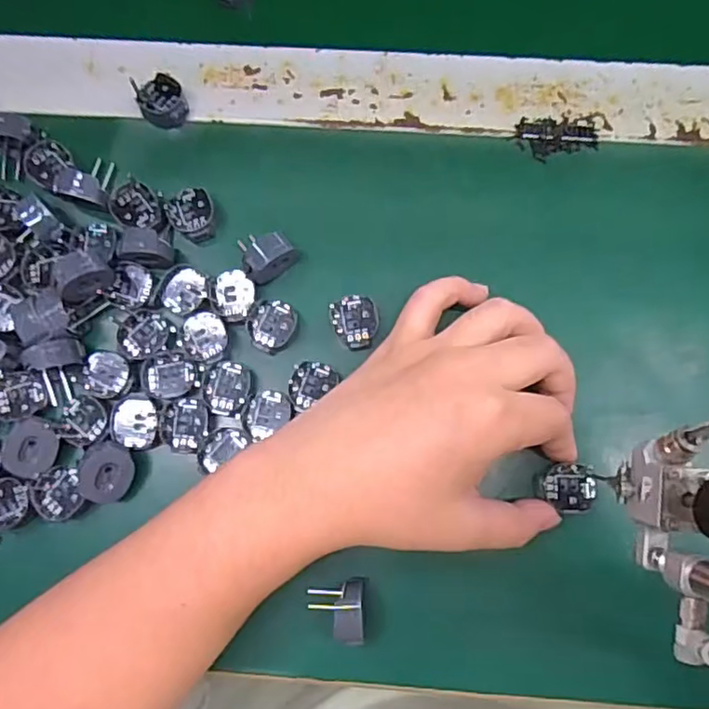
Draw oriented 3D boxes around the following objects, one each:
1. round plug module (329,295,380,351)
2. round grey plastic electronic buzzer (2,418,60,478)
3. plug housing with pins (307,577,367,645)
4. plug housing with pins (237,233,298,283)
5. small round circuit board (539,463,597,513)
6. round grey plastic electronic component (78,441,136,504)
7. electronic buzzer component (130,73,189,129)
[{"bbox_3d":[0.001,-0.016,0.331,0.025,0.020,0.029,-16,80,-2],"label":"round plug module"},{"bbox_3d":[-0.165,0.048,0.313,0.024,0.006,0.029,10,73,-29],"label":"round grey plastic electronic buzzer"},{"bbox_3d":[-0.009,0.126,0.303,0.029,0.035,0.025,3,80,1],"label":"plug housing with pins"},{"bbox_3d":[-0.046,-0.052,0.326,0.029,0.025,0.019,-32,81,-5],"label":"plug housing with pins"},{"bbox_3d":[0.108,0.068,0.310,0.026,0.004,0.023,0,79,1],"label":"small round circuit board"},{"bbox_3d":[-0.127,0.060,0.312,0.026,0.008,0.031,25,83,-31],"label":"round grey plastic electronic component"},{"bbox_3d":[-0.108,-0.143,0.343,0.025,0.020,0.029,-30,81,-5],"label":"electronic buzzer component"}]

